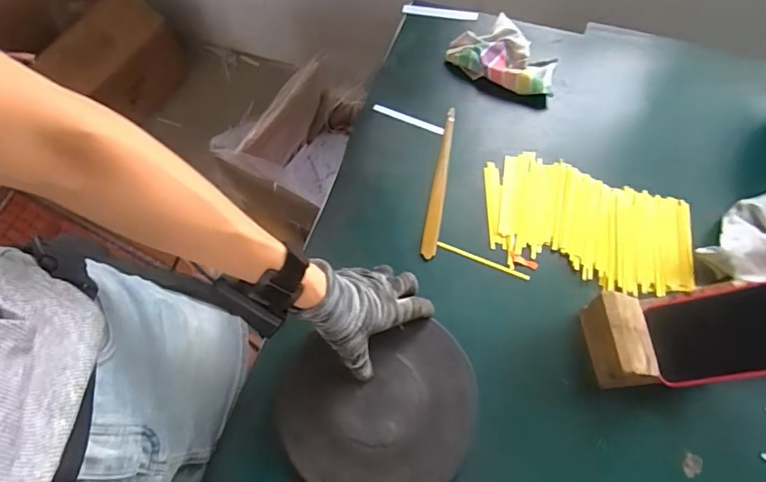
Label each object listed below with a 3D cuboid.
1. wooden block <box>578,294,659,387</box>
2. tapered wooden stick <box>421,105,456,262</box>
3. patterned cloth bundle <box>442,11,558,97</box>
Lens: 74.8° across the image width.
[{"bbox_3d":[0.240,0.098,0.502,0.059,0.069,0.084,-1,65,2],"label":"wooden block"},{"bbox_3d":[0.071,-0.077,0.618,0.017,0.014,0.209,9,65,7],"label":"tapered wooden stick"},{"bbox_3d":[0.172,-0.249,0.683,0.144,0.035,0.096,36,71,18],"label":"patterned cloth bundle"}]

